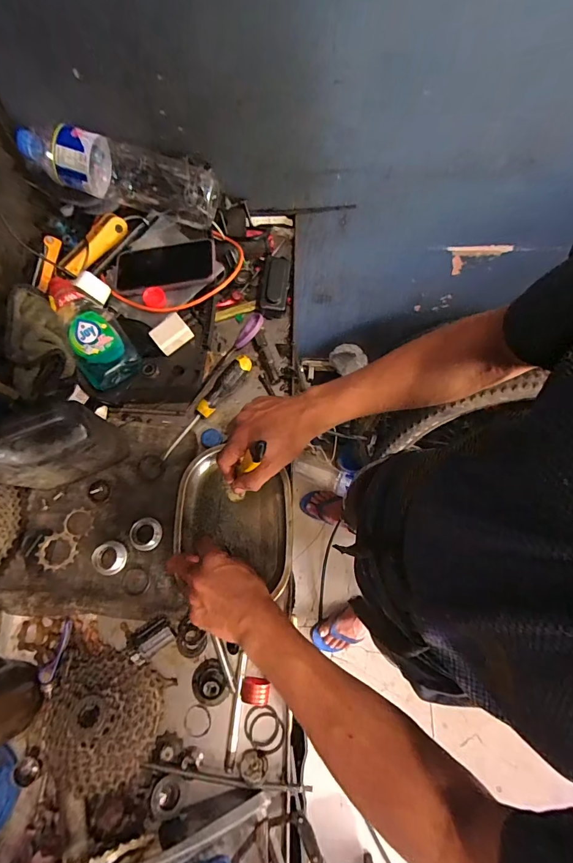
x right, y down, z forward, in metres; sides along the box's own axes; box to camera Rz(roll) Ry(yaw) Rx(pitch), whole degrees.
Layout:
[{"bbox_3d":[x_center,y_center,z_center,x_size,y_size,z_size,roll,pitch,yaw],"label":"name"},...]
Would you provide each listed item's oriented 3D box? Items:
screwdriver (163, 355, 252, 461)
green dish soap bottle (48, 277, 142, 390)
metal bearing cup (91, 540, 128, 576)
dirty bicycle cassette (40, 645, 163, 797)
[{"bbox_3d":[-0.122,-0.040,0.588,0.029,0.033,0.192,37,74,10],"label":"screwdriver"},{"bbox_3d":[-0.268,-0.141,0.534,0.074,0.046,0.168,-31,75,-11],"label":"green dish soap bottle"},{"bbox_3d":[-0.236,0.169,0.517,0.041,0.017,0.039,1,71,-1],"label":"metal bearing cup"},{"bbox_3d":[-0.215,0.328,0.440,0.126,0.053,0.118,1,71,-1],"label":"dirty bicycle cassette"}]

